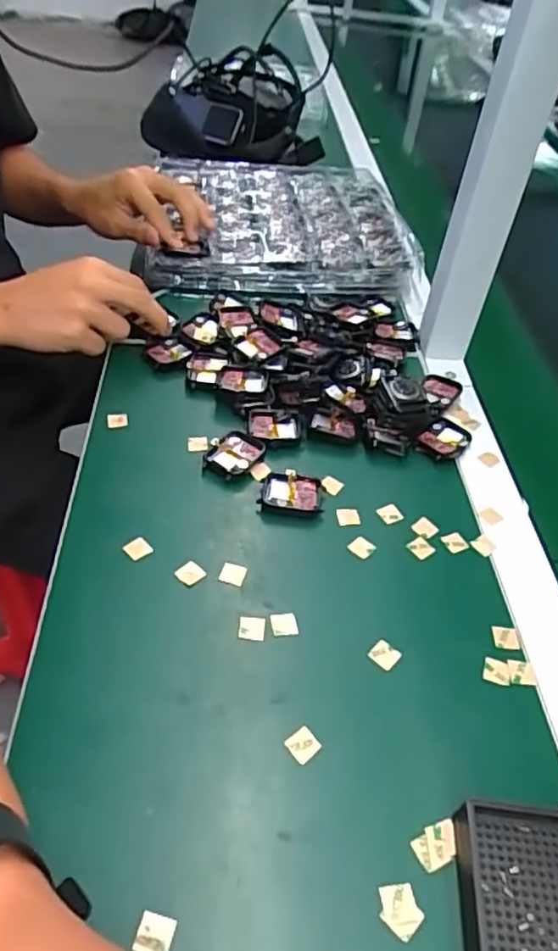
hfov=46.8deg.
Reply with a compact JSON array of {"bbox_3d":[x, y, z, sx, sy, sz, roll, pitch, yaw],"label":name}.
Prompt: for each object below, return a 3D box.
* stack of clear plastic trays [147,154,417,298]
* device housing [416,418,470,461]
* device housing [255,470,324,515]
[{"bbox_3d":[-0.001,-0.303,0.760,0.295,0.042,0.274,0,44,-7],"label":"stack of clear plastic trays"},{"bbox_3d":[0.140,-0.030,0.539,0.035,0.012,0.045,33,50,25],"label":"device housing"},{"bbox_3d":[0.009,0.013,0.480,0.047,0.014,0.036,5,44,-2],"label":"device housing"}]

